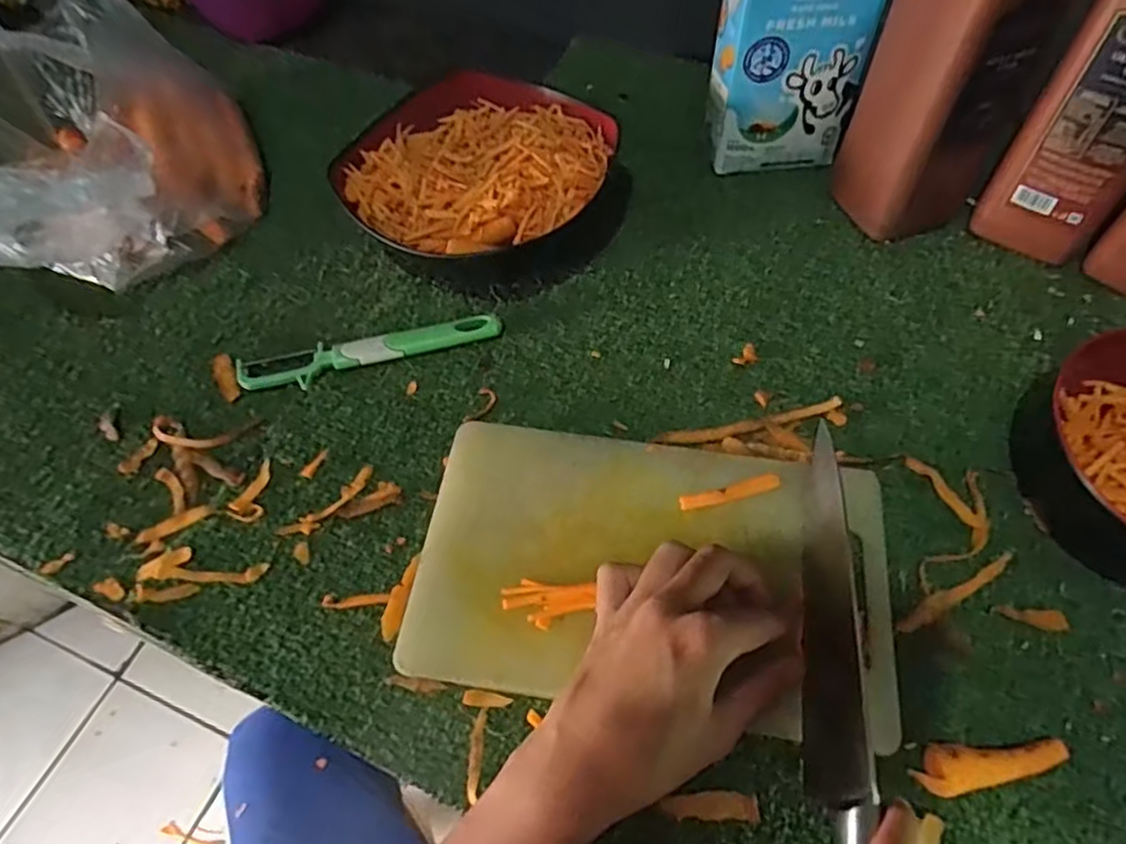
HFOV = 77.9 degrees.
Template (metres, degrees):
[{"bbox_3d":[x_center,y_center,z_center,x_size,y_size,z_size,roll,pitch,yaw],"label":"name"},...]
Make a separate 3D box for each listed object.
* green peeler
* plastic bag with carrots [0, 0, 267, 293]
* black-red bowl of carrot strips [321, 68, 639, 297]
[{"bbox_3d":[-0.128,-0.046,0.462,0.174,0.013,0.034,-9,59,-4],"label":"green peeler"},{"bbox_3d":[-0.357,-0.224,0.495,0.211,0.163,0.290,-30,62,-16],"label":"plastic bag with carrots"},{"bbox_3d":[-0.055,-0.172,0.507,0.171,0.061,0.175,-1,59,1],"label":"black-red bowl of carrot strips"}]

